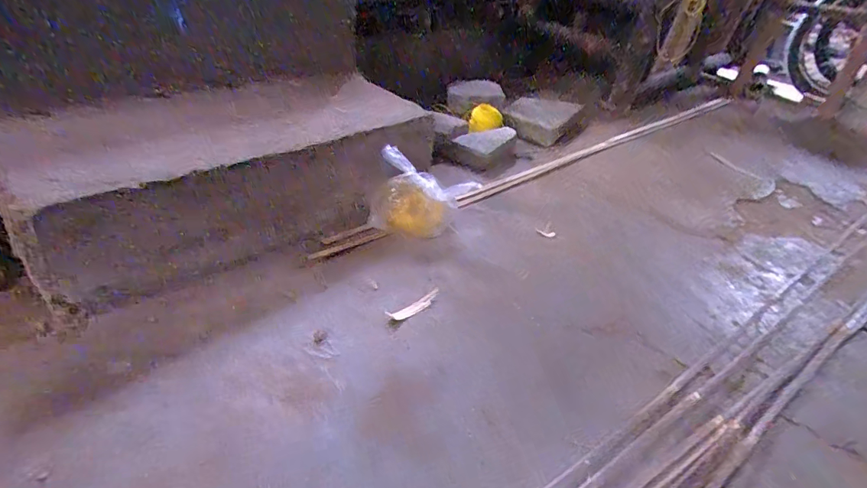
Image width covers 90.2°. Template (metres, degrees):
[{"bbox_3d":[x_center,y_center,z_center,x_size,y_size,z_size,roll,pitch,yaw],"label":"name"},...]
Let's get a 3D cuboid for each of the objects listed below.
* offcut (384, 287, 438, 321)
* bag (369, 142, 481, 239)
[{"bbox_3d":[-0.030,0.108,0.758,0.108,0.004,0.027,-22,63,-31],"label":"offcut"},{"bbox_3d":[-0.023,-0.091,0.867,0.207,0.169,0.057,0,38,-5],"label":"bag"}]

